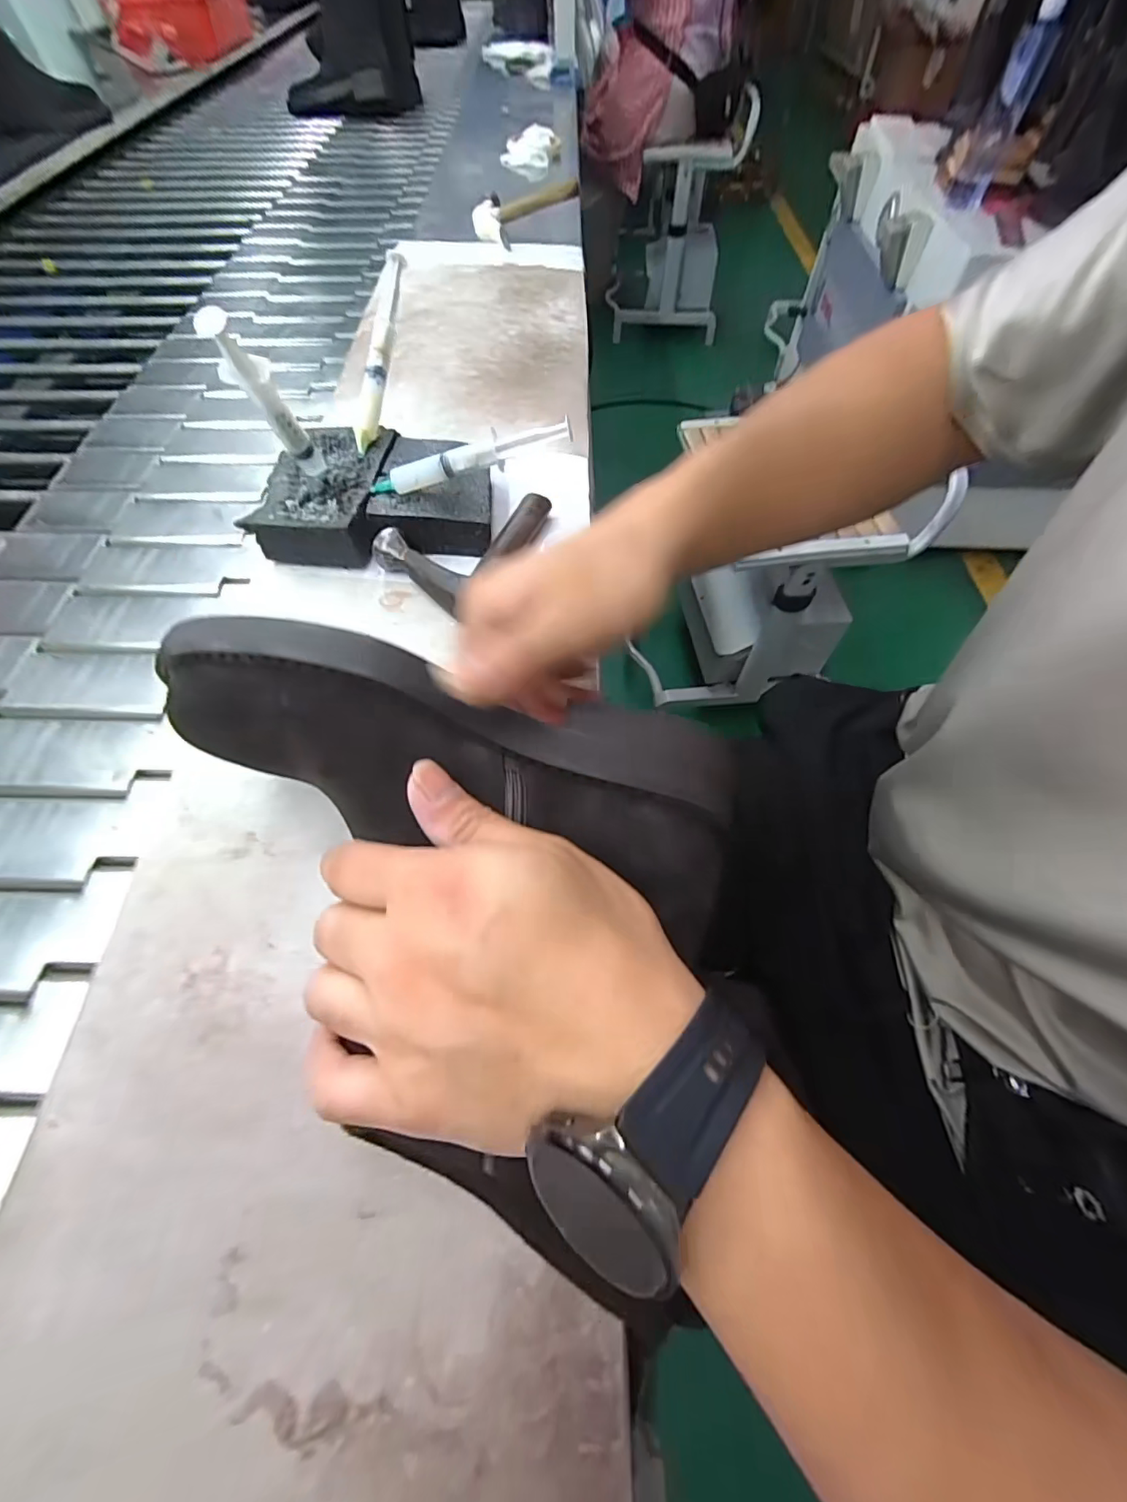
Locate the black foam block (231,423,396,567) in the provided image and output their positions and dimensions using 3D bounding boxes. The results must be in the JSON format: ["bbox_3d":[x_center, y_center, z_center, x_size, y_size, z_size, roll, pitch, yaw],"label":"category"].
[{"bbox_3d":[-0.178,-0.198,0.399,0.087,0.032,0.121,0,61,-1],"label":"black foam block"}]

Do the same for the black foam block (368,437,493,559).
[{"bbox_3d":[-0.099,-0.200,0.403,0.088,0.035,0.104,-3,61,-2],"label":"black foam block"}]

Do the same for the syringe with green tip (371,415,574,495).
[{"bbox_3d":[-0.078,-0.202,0.366,0.129,0.019,0.012,-8,59,16],"label":"syringe with green tip"}]

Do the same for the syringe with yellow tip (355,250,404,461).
[{"bbox_3d":[-0.142,-0.305,0.401,0.017,0.018,0.144,15,97,8],"label":"syringe with yellow tip"}]

